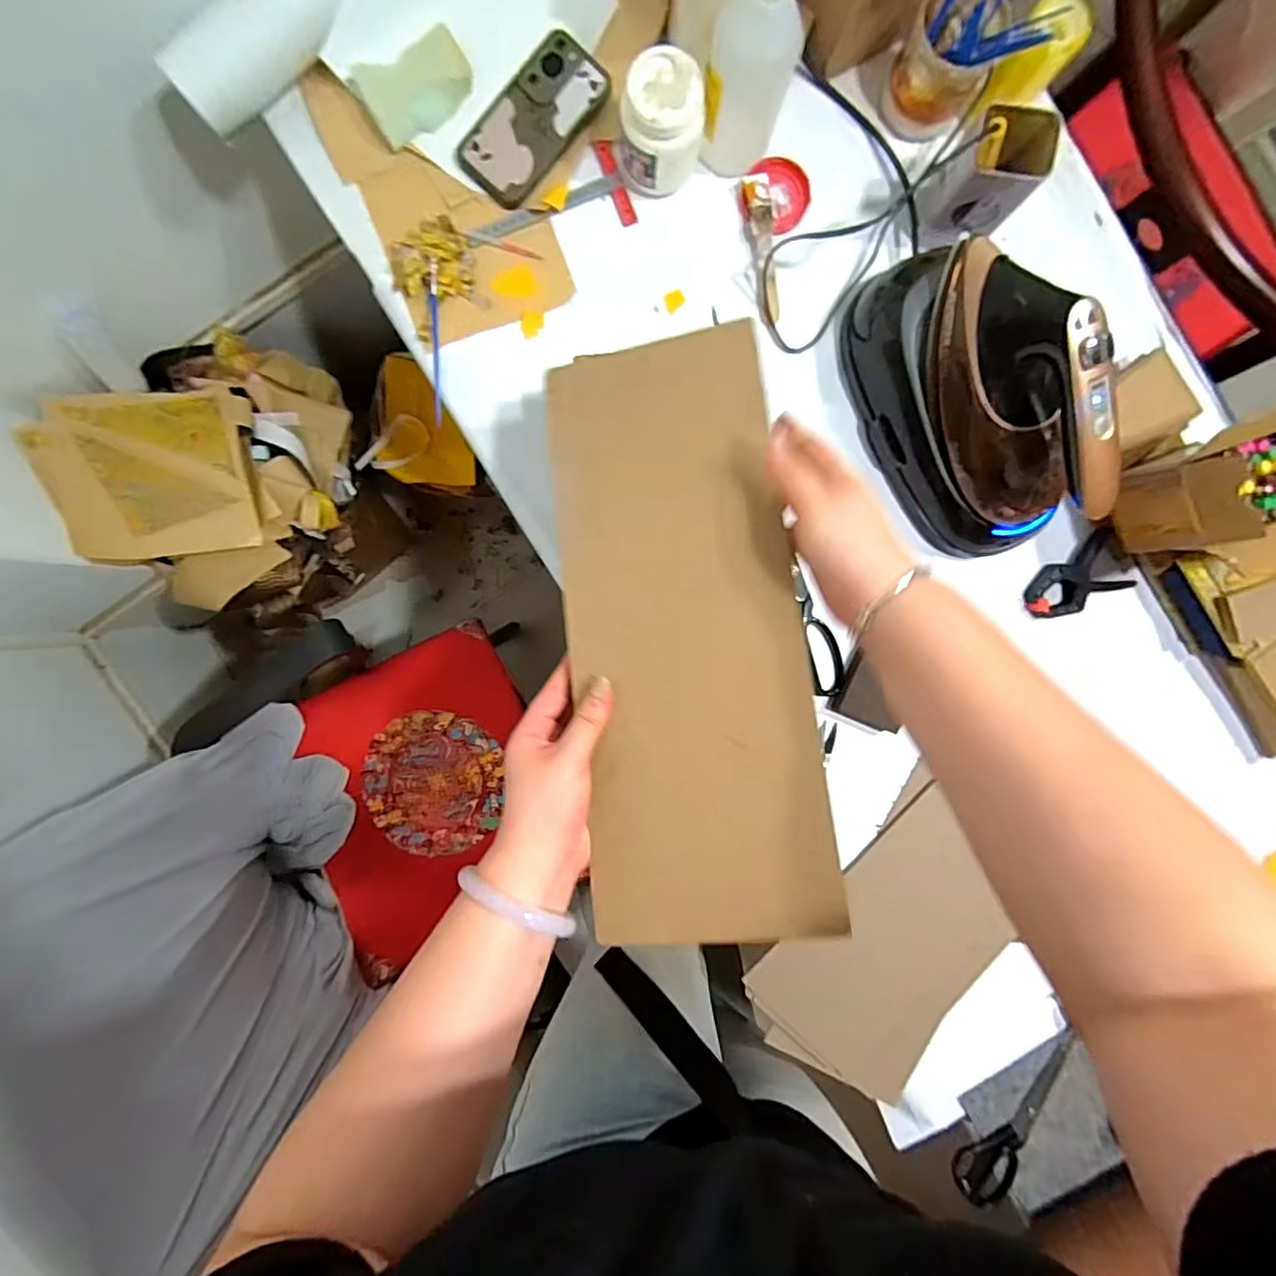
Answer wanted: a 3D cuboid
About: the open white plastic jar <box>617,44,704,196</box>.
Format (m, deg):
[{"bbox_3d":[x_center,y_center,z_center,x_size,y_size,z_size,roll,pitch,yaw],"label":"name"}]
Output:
[{"bbox_3d":[0.022,-0.480,0.572,0.071,0.094,0.071,0,94,-2],"label":"open white plastic jar"}]

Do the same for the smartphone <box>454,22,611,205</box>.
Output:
[{"bbox_3d":[-0.103,-0.517,0.604,0.079,0.011,0.165,39,92,-4],"label":"smartphone"}]

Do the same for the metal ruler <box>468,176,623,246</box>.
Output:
[{"bbox_3d":[-0.096,-0.438,0.618,0.166,0.004,0.019,-24,84,-4],"label":"metal ruler"}]

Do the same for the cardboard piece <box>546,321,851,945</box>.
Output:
[{"bbox_3d":[0.031,-0.012,0.434,0.163,0.014,0.427,-8,82,10],"label":"cardboard piece"}]

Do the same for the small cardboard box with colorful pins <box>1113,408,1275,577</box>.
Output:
[{"bbox_3d":[0.551,-0.132,0.550,0.147,0.110,0.129,-15,94,-1],"label":"small cardboard box with colorful pins"}]

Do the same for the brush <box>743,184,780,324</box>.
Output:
[{"bbox_3d":[0.130,-0.396,0.619,0.024,0.021,0.129,-10,94,-1],"label":"brush"}]

